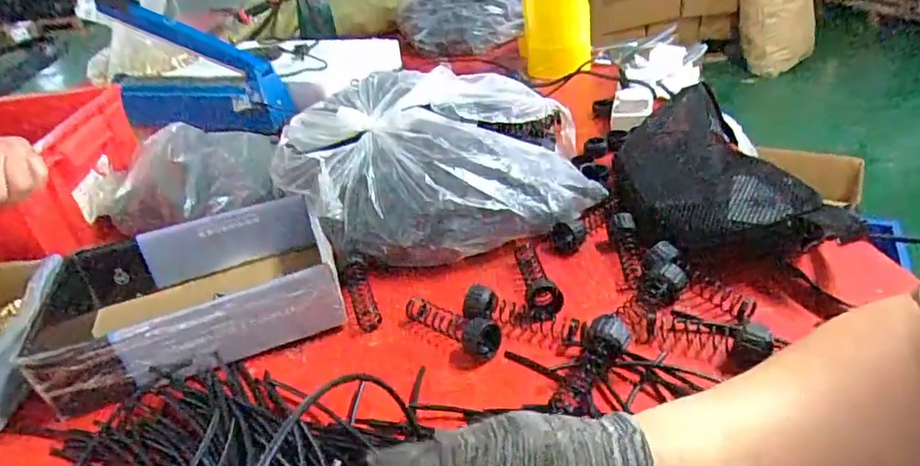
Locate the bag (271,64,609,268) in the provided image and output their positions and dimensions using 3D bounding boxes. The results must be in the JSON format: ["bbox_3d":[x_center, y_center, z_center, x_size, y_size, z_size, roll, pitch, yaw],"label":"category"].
[{"bbox_3d":[-0.023,-0.096,0.676,0.341,0.113,0.305,-5,32,4],"label":"bag"}]

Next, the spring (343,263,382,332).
[{"bbox_3d":[-0.095,0.059,0.543,0.022,0.018,0.081,-16,34,-14],"label":"spring"}]

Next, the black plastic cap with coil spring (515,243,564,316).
[{"bbox_3d":[0.068,0.036,0.536,0.028,0.027,0.105,-9,33,-4],"label":"black plastic cap with coil spring"}]

